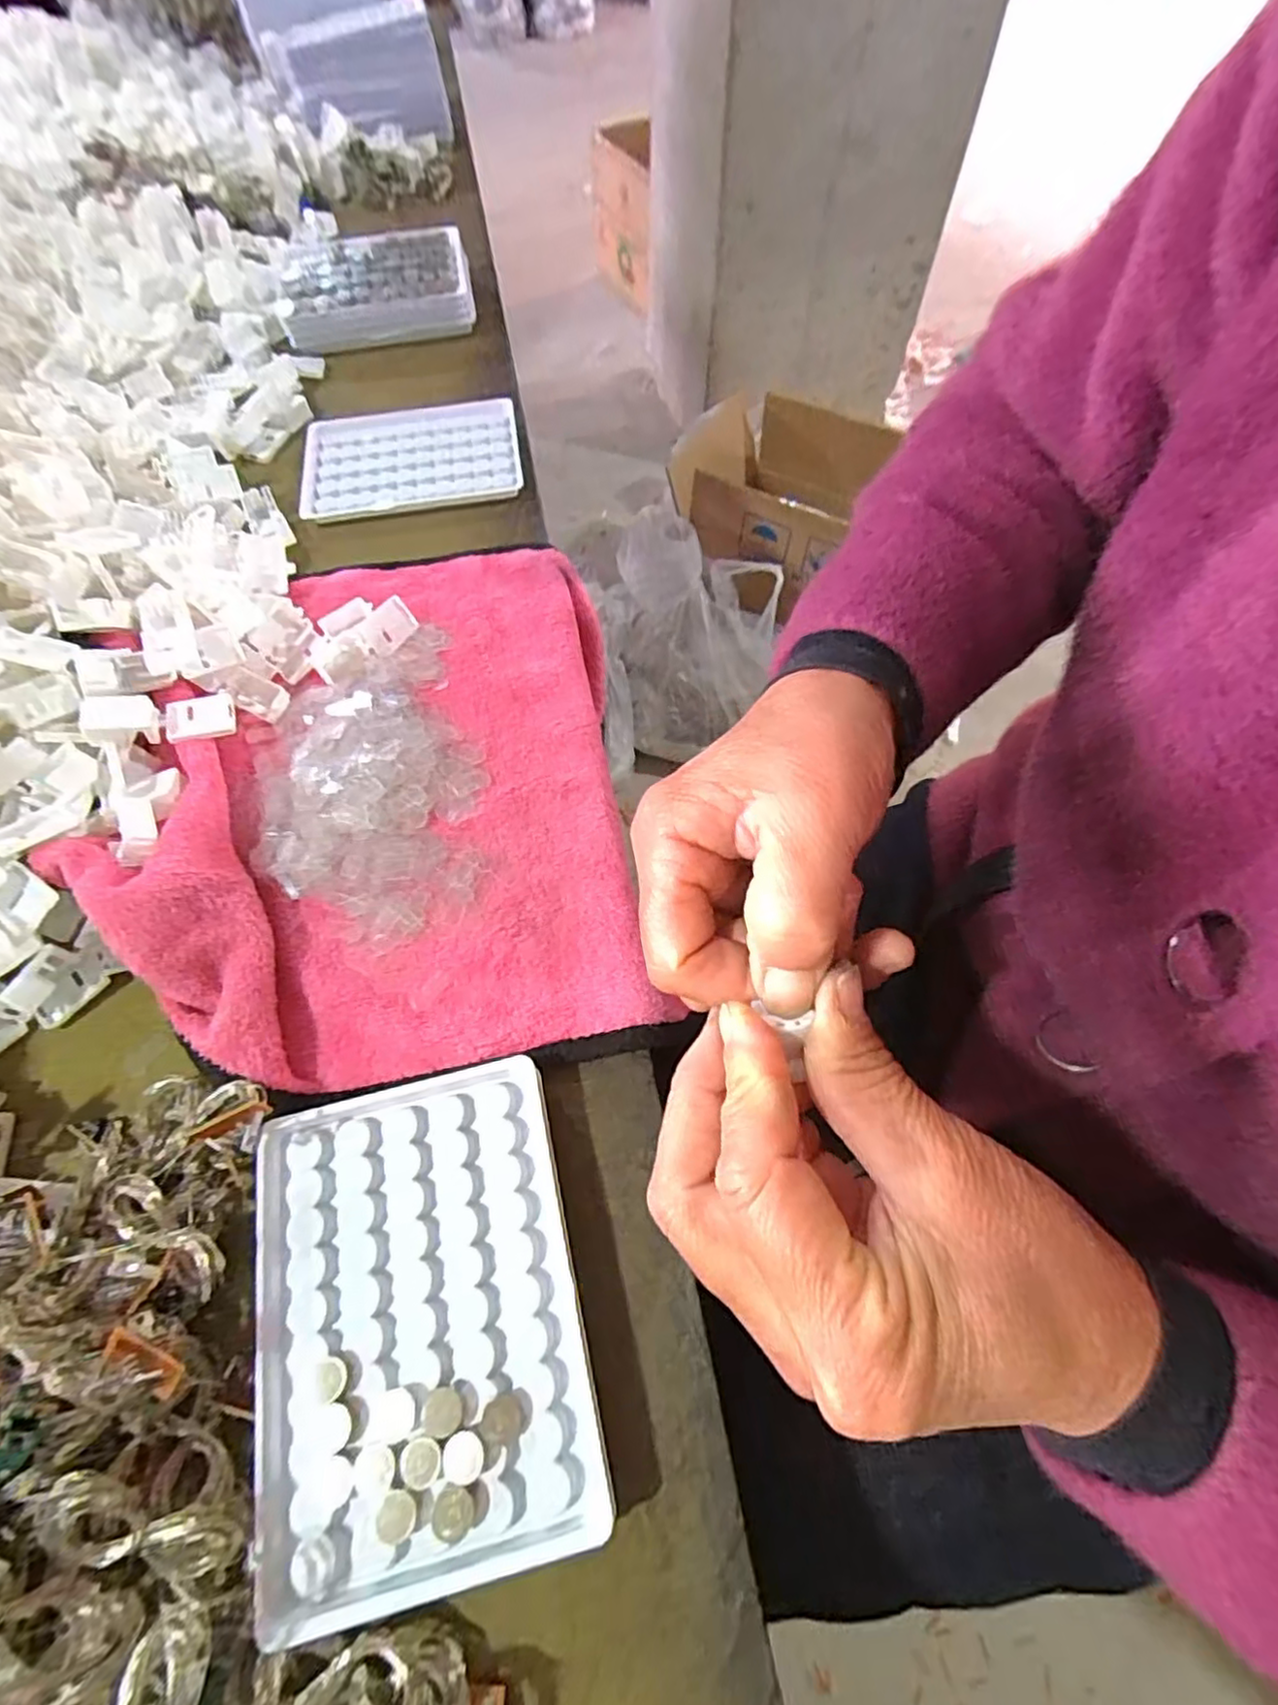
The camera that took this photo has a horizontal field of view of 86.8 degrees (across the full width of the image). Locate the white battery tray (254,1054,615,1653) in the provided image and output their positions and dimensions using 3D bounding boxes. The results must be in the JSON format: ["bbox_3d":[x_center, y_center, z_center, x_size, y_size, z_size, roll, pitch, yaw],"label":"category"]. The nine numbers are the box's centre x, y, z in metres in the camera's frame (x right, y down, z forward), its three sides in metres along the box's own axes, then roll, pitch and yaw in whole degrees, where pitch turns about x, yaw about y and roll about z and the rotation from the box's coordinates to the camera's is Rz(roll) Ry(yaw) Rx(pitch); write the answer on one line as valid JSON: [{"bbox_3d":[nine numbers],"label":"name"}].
[{"bbox_3d":[-0.067,0.138,0.208,0.093,0.017,0.128,-13,64,-7],"label":"white battery tray"}]

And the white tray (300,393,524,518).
[{"bbox_3d":[-0.139,-0.242,0.409,0.131,0.010,0.087,-10,63,-5],"label":"white tray"}]

